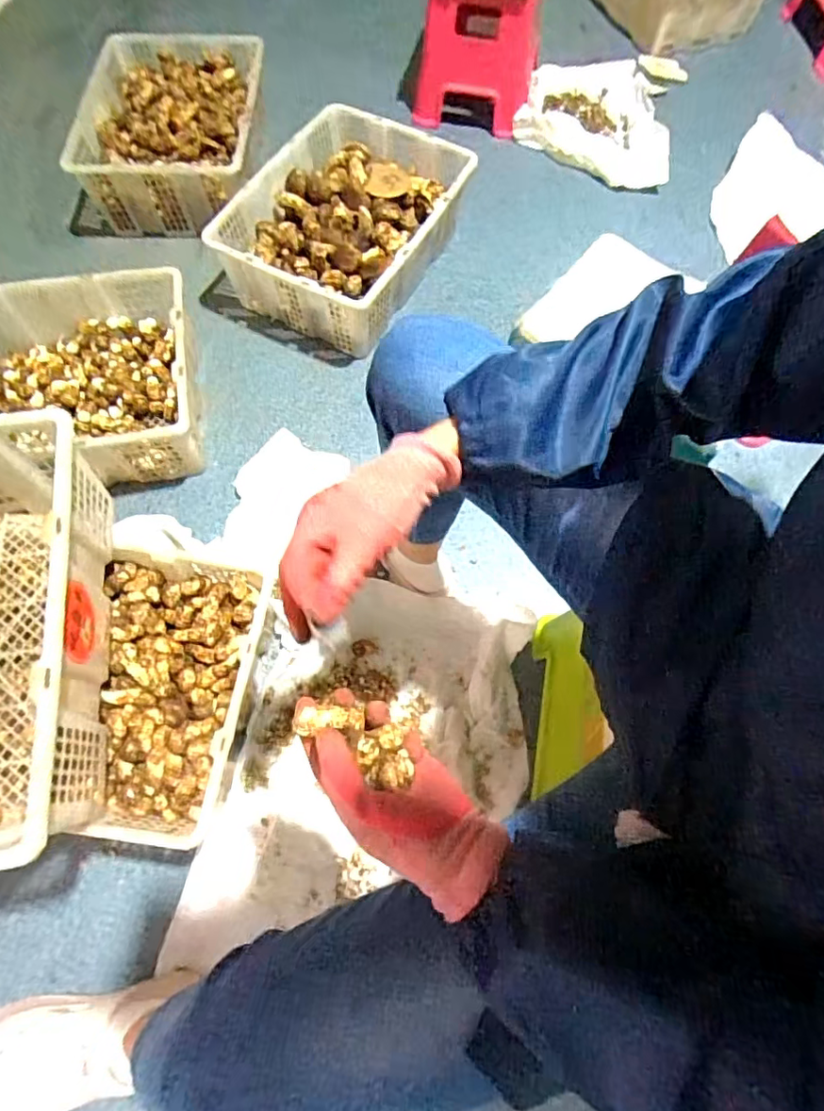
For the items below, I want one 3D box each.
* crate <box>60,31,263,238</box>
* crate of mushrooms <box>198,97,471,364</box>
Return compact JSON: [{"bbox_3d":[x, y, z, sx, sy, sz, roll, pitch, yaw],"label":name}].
[{"bbox_3d":[-0.490,-0.917,1.163,0.325,0.174,0.483,5,66,0],"label":"crate"},{"bbox_3d":[-0.116,-0.659,1.075,0.356,0.163,0.485,31,69,11],"label":"crate of mushrooms"}]

